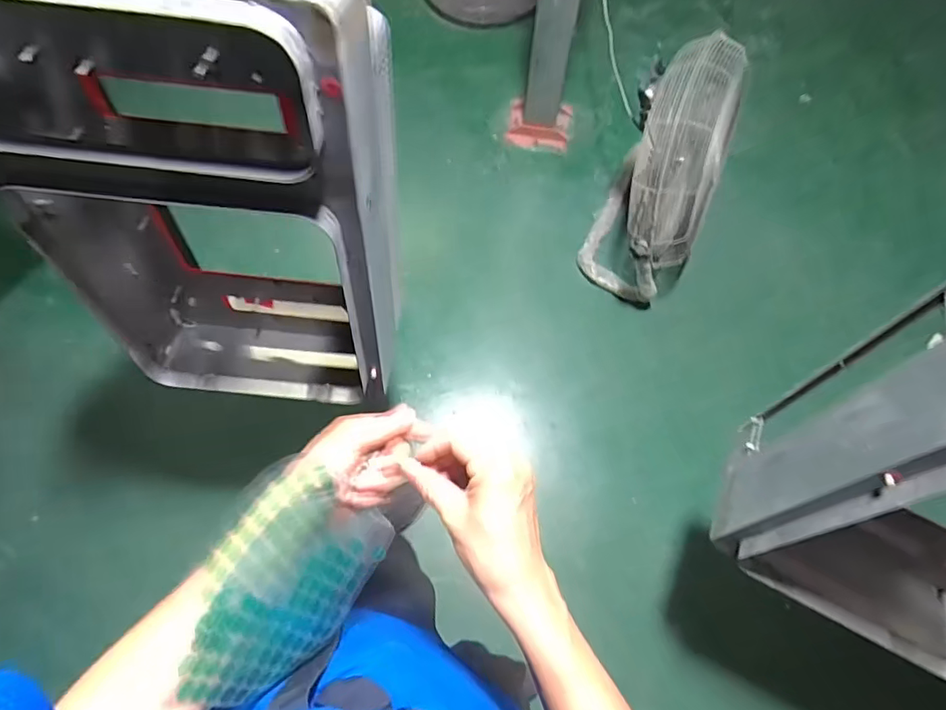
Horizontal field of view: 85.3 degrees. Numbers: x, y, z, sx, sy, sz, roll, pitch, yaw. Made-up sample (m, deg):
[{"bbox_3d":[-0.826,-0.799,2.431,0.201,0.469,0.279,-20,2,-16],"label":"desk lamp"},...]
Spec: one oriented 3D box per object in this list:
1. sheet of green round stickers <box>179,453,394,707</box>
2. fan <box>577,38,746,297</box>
[{"bbox_3d":[-0.131,0.166,0.370,0.012,0.143,0.149,4,55,32],"label":"sheet of green round stickers"},{"bbox_3d":[0.476,-0.420,1.294,0.245,0.495,0.443,16,72,4],"label":"fan"}]

